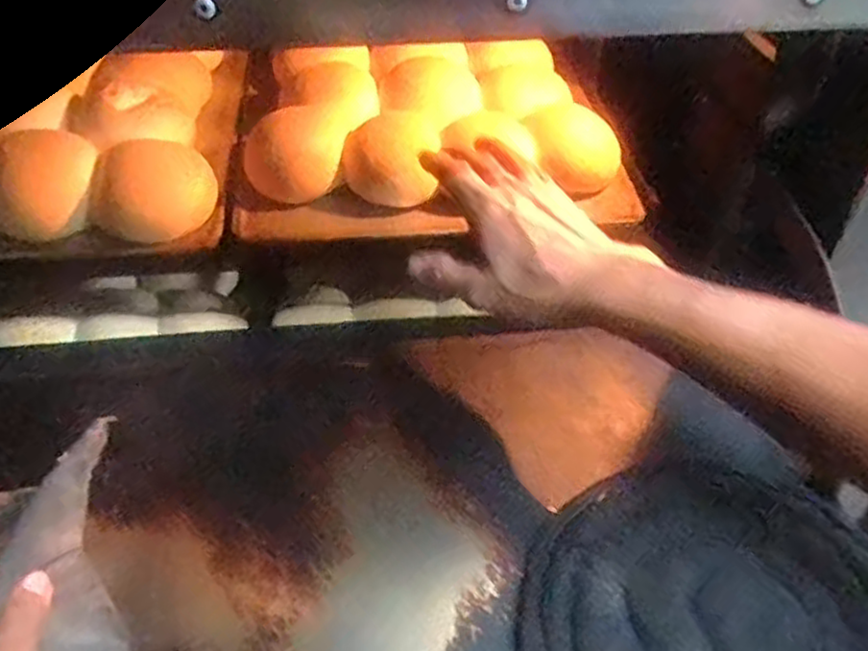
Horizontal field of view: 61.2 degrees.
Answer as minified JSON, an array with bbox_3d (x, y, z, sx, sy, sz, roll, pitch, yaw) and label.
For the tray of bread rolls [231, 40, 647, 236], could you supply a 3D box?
[{"bbox_3d":[-0.009,-0.168,0.631,0.316,0.058,0.208,-5,50,-9],"label":"tray of bread rolls"}]

